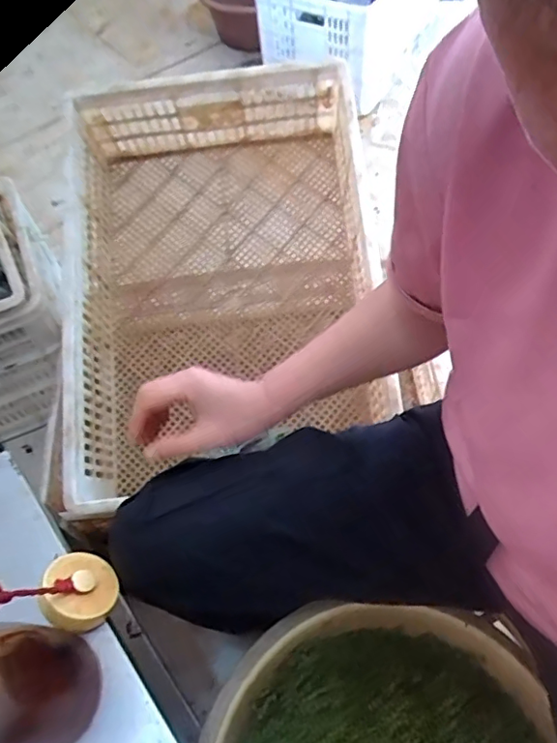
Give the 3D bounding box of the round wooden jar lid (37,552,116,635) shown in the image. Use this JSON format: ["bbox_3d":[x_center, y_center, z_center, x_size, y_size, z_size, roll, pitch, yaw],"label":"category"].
[{"bbox_3d":[-0.173,0.186,0.488,0.059,0.027,0.072,7,34,-18],"label":"round wooden jar lid"}]

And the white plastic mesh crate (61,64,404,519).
[{"bbox_3d":[-0.089,-0.143,0.853,0.440,0.174,0.634,-7,78,-2],"label":"white plastic mesh crate"}]

